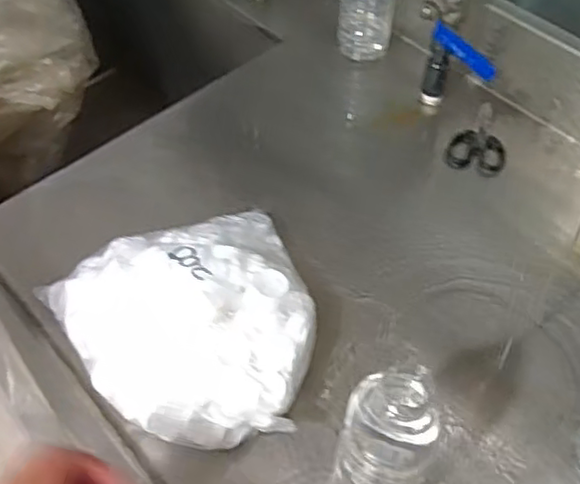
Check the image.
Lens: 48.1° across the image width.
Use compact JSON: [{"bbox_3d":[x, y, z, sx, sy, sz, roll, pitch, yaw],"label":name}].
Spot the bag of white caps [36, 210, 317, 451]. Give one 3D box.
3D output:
[{"bbox_3d":[-0.077,0.072,0.547,0.207,0.084,0.212,-23,58,-16],"label":"bag of white caps"}]

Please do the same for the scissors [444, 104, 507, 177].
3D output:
[{"bbox_3d":[0.217,-0.115,0.734,0.063,0.019,0.105,21,57,14],"label":"scissors"}]

